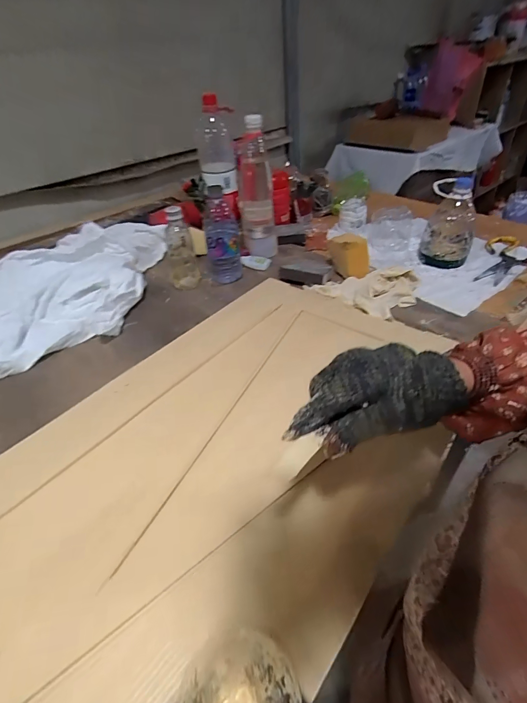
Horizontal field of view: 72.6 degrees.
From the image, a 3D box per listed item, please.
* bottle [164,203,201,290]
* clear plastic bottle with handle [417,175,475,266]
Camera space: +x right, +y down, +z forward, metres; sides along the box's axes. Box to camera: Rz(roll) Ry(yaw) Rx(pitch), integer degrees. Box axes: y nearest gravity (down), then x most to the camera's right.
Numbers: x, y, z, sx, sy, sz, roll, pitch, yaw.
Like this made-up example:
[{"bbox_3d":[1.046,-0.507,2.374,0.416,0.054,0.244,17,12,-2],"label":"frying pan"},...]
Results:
[{"bbox_3d":[-0.170,-0.210,0.735,0.062,0.159,0.049,-13,41,-8],"label":"bottle"},{"bbox_3d":[0.381,-0.259,0.735,0.097,0.159,0.094,18,46,25],"label":"clear plastic bottle with handle"}]

